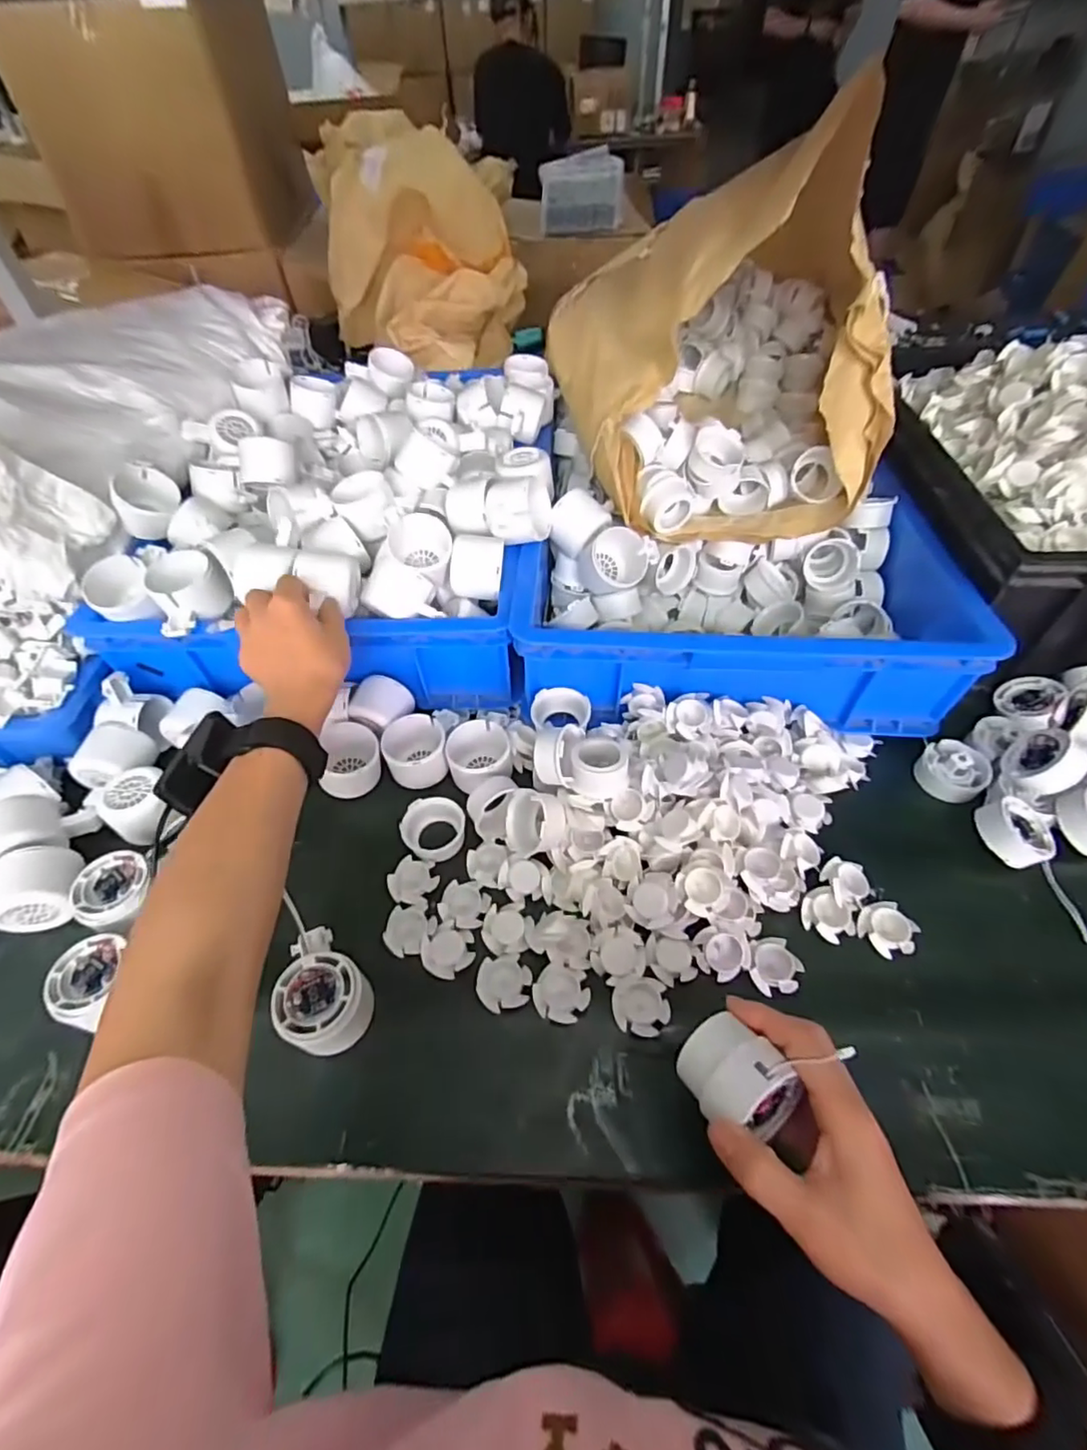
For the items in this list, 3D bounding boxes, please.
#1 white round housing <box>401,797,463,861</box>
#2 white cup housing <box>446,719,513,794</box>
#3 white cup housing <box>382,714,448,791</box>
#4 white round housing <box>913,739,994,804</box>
[{"bbox_3d":[-0.096,0.091,0.513,0.053,0.025,0.051,-1,52,1],"label":"white round housing"},{"bbox_3d":[-0.059,0.032,0.548,0.058,0.043,0.065,-11,52,-7],"label":"white cup housing"},{"bbox_3d":[-0.121,0.025,0.558,0.057,0.044,0.053,-1,52,1],"label":"white cup housing"},{"bbox_3d":[0.373,0.040,0.530,0.057,0.033,0.053,-1,52,1],"label":"white round housing"}]

